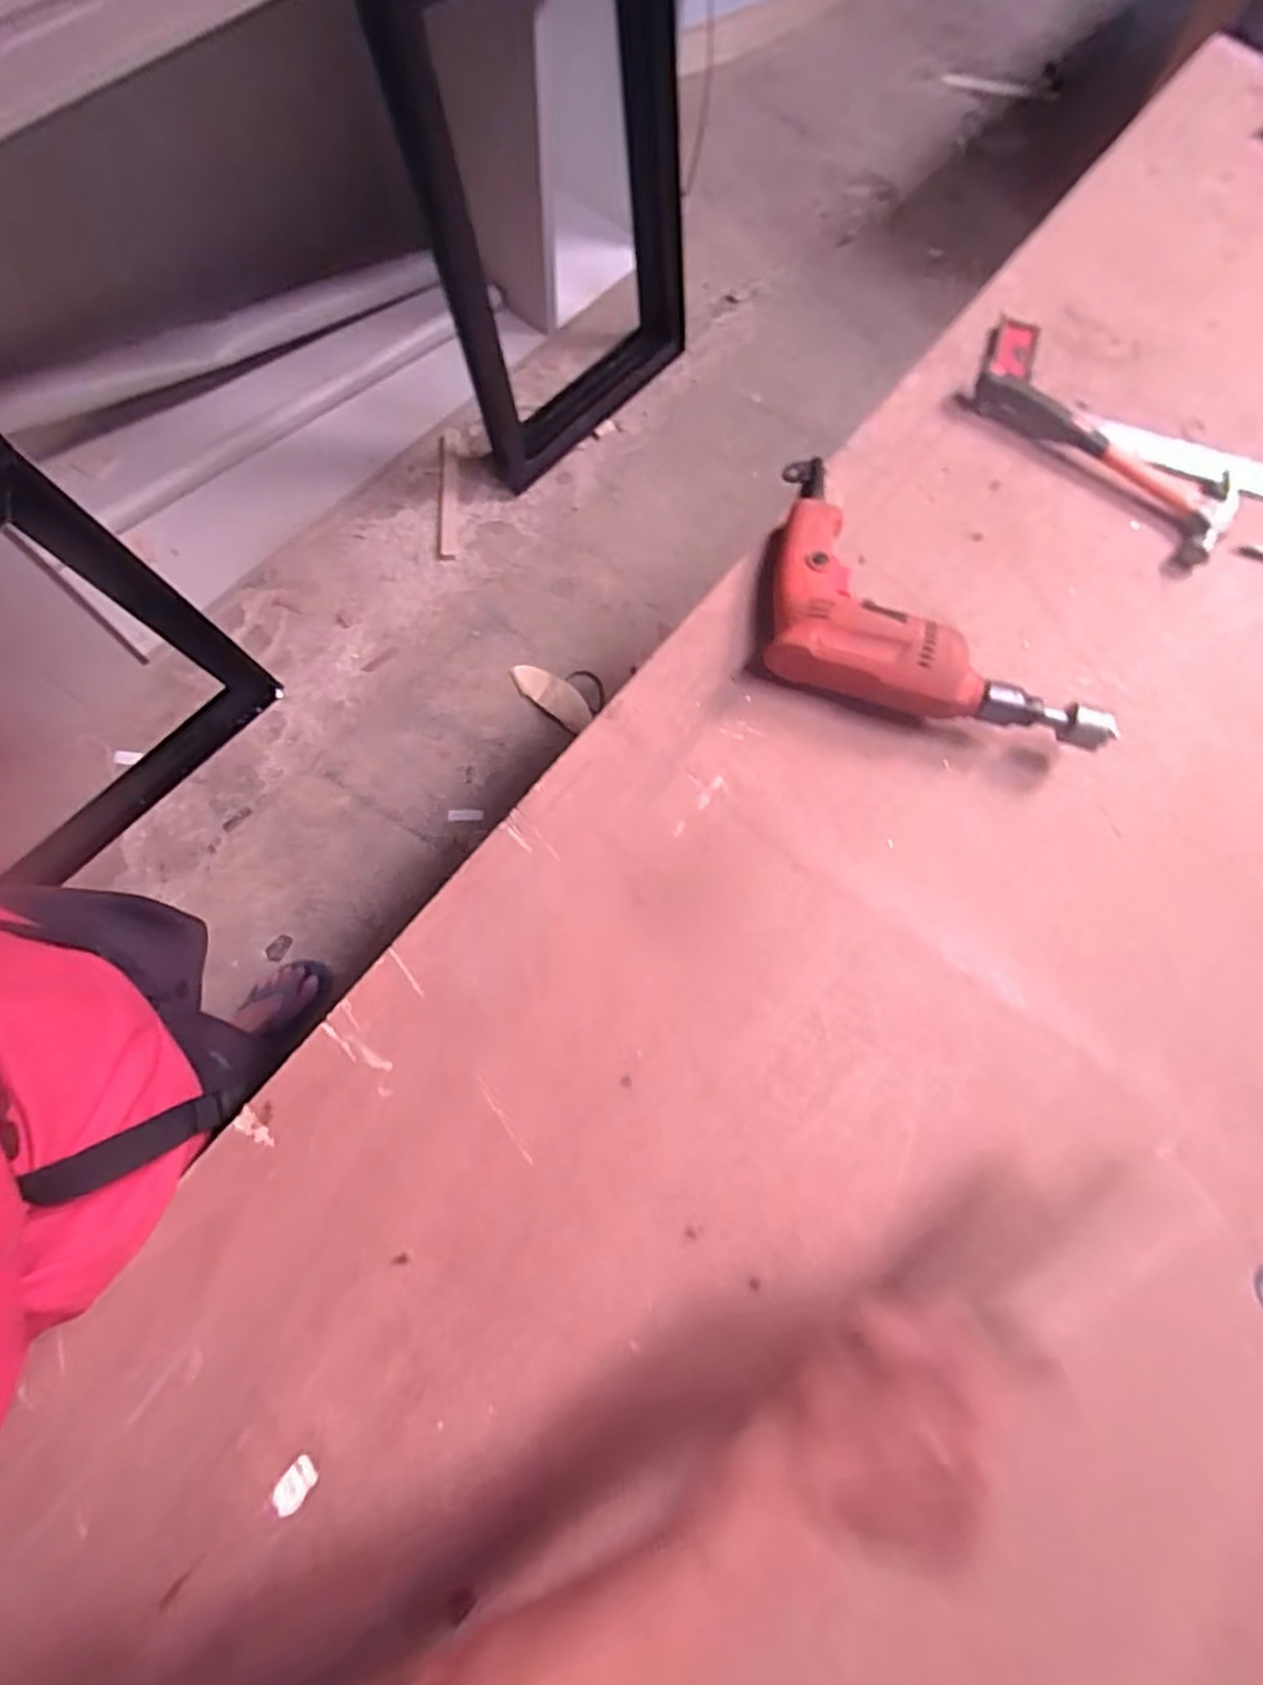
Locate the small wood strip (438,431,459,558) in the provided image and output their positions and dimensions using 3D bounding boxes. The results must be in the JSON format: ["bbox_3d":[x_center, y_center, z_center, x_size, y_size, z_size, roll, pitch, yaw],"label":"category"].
[{"bbox_3d":[-0.428,-0.810,1.697,0.043,0.012,0.344,-2,79,-4],"label":"small wood strip"}]

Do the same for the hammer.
[{"bbox_3d":[0.454,-0.373,0.684,0.101,0.029,0.260,-42,77,-13],"label":"hammer"}]

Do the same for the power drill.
[{"bbox_3d":[0.255,-0.216,0.609,0.271,0.062,0.254,10,72,3],"label":"power drill"}]

